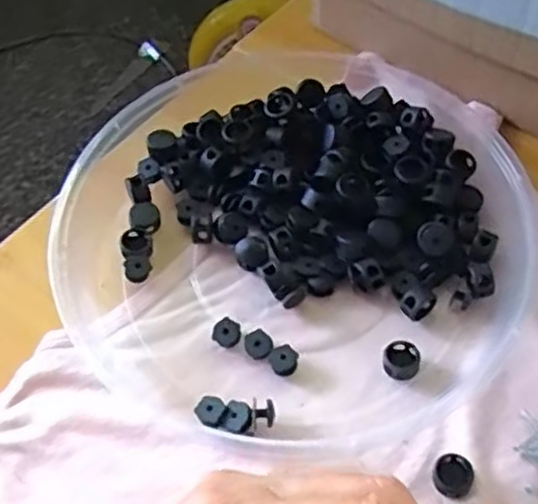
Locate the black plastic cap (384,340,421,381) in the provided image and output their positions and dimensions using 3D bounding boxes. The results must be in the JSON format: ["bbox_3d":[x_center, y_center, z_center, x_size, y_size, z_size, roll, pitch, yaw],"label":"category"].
[{"bbox_3d":[0.063,0.051,0.343,0.017,0.009,0.019,15,59,12],"label":"black plastic cap"}]

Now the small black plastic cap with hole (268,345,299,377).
[{"bbox_3d":[0.007,0.052,0.345,0.013,0.009,0.013,-36,63,-19],"label":"small black plastic cap with hole"}]

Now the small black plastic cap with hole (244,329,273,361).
[{"bbox_3d":[-0.005,0.046,0.351,0.014,0.011,0.013,-1,57,2],"label":"small black plastic cap with hole"}]

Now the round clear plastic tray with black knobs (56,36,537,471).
[{"bbox_3d":[0.014,-0.020,0.378,0.226,0.030,0.245,-1,57,2],"label":"round clear plastic tray with black knobs"}]

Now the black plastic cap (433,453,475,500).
[{"bbox_3d":[0.080,0.097,0.313,0.017,0.007,0.017,-1,57,2],"label":"black plastic cap"}]

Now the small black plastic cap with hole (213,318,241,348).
[{"bbox_3d":[-0.021,0.040,0.356,0.012,0.010,0.013,-1,57,2],"label":"small black plastic cap with hole"}]

